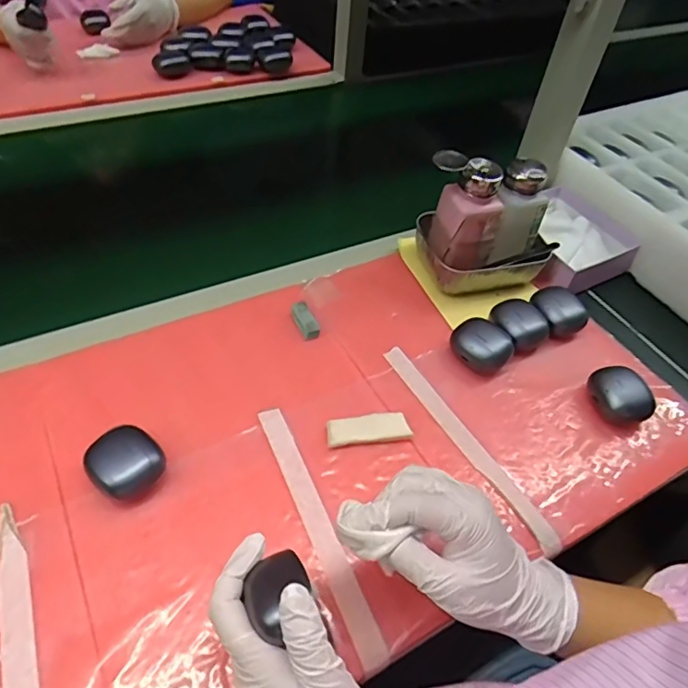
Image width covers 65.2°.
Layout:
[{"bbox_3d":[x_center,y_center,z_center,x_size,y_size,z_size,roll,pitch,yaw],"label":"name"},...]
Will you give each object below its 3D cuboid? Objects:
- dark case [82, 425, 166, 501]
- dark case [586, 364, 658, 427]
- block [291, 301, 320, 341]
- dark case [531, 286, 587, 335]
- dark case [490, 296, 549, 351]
[{"bbox_3d":[-0.167,0.091,0.412,0.049,0.031,0.049,36,55,22],"label":"dark case"},{"bbox_3d":[0.257,0.048,0.504,0.052,0.030,0.059,-27,58,-26],"label":"dark case"},{"bbox_3d":[-0.038,-0.024,0.528,0.017,0.011,0.041,-19,69,-21],"label":"block"},{"bbox_3d":[0.224,-0.033,0.567,0.058,0.034,0.046,33,54,20],"label":"dark case"},{"bbox_3d":[0.175,-0.018,0.548,0.045,0.033,0.055,-29,59,-27],"label":"dark case"}]

